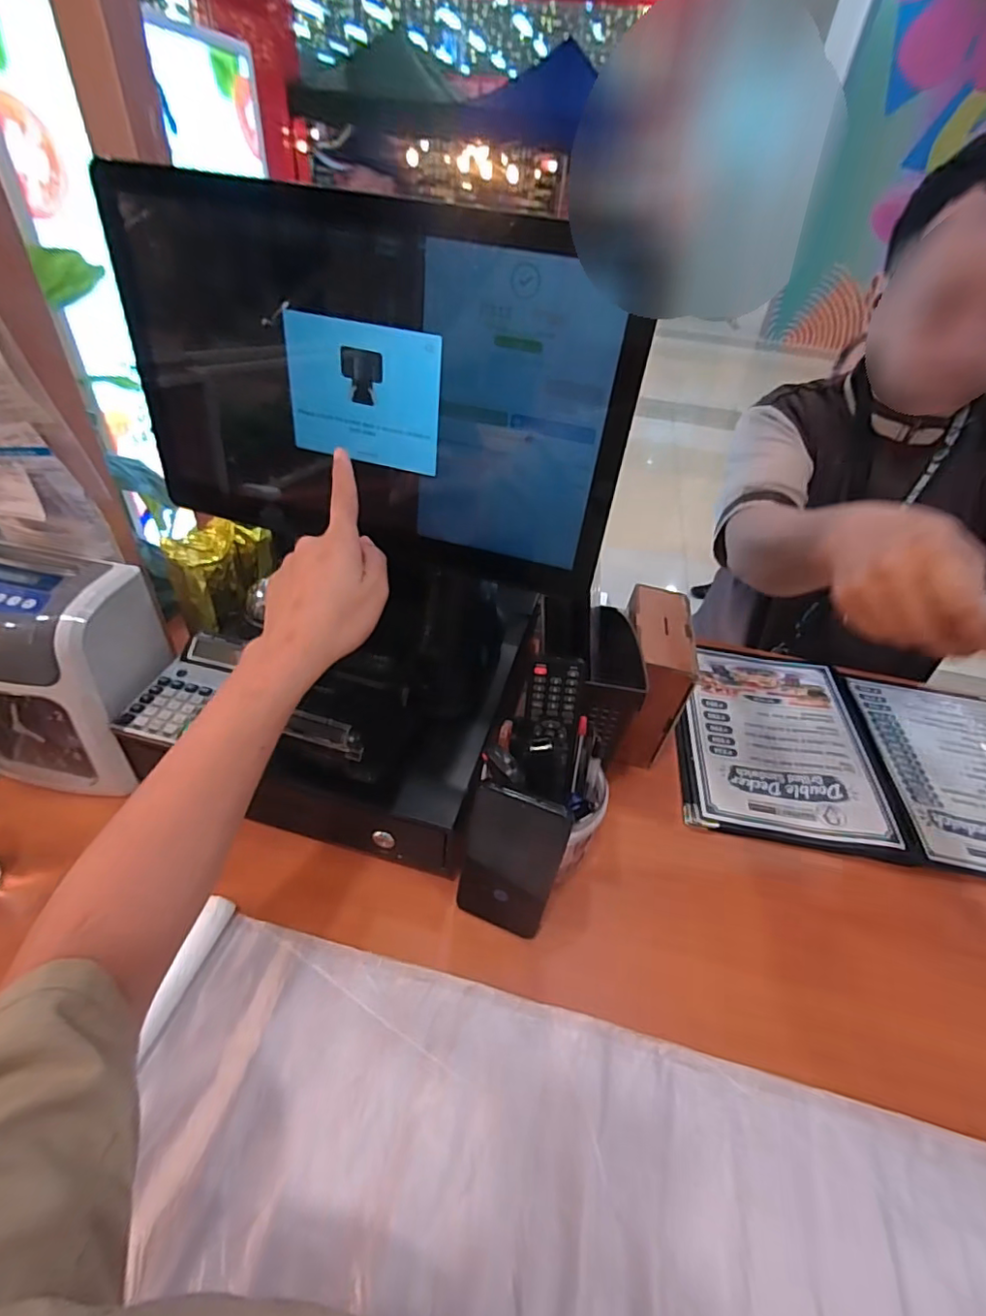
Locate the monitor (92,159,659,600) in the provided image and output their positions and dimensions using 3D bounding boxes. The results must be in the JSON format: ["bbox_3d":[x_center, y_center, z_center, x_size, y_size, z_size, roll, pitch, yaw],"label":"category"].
[{"bbox_3d":[-0.088,-0.181,0.401,0.363,0.224,0.028,15,44,7],"label":"monitor"}]

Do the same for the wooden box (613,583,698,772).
[{"bbox_3d":[0.180,0.021,0.665,0.066,0.147,0.157,11,41,4],"label":"wooden box"}]

